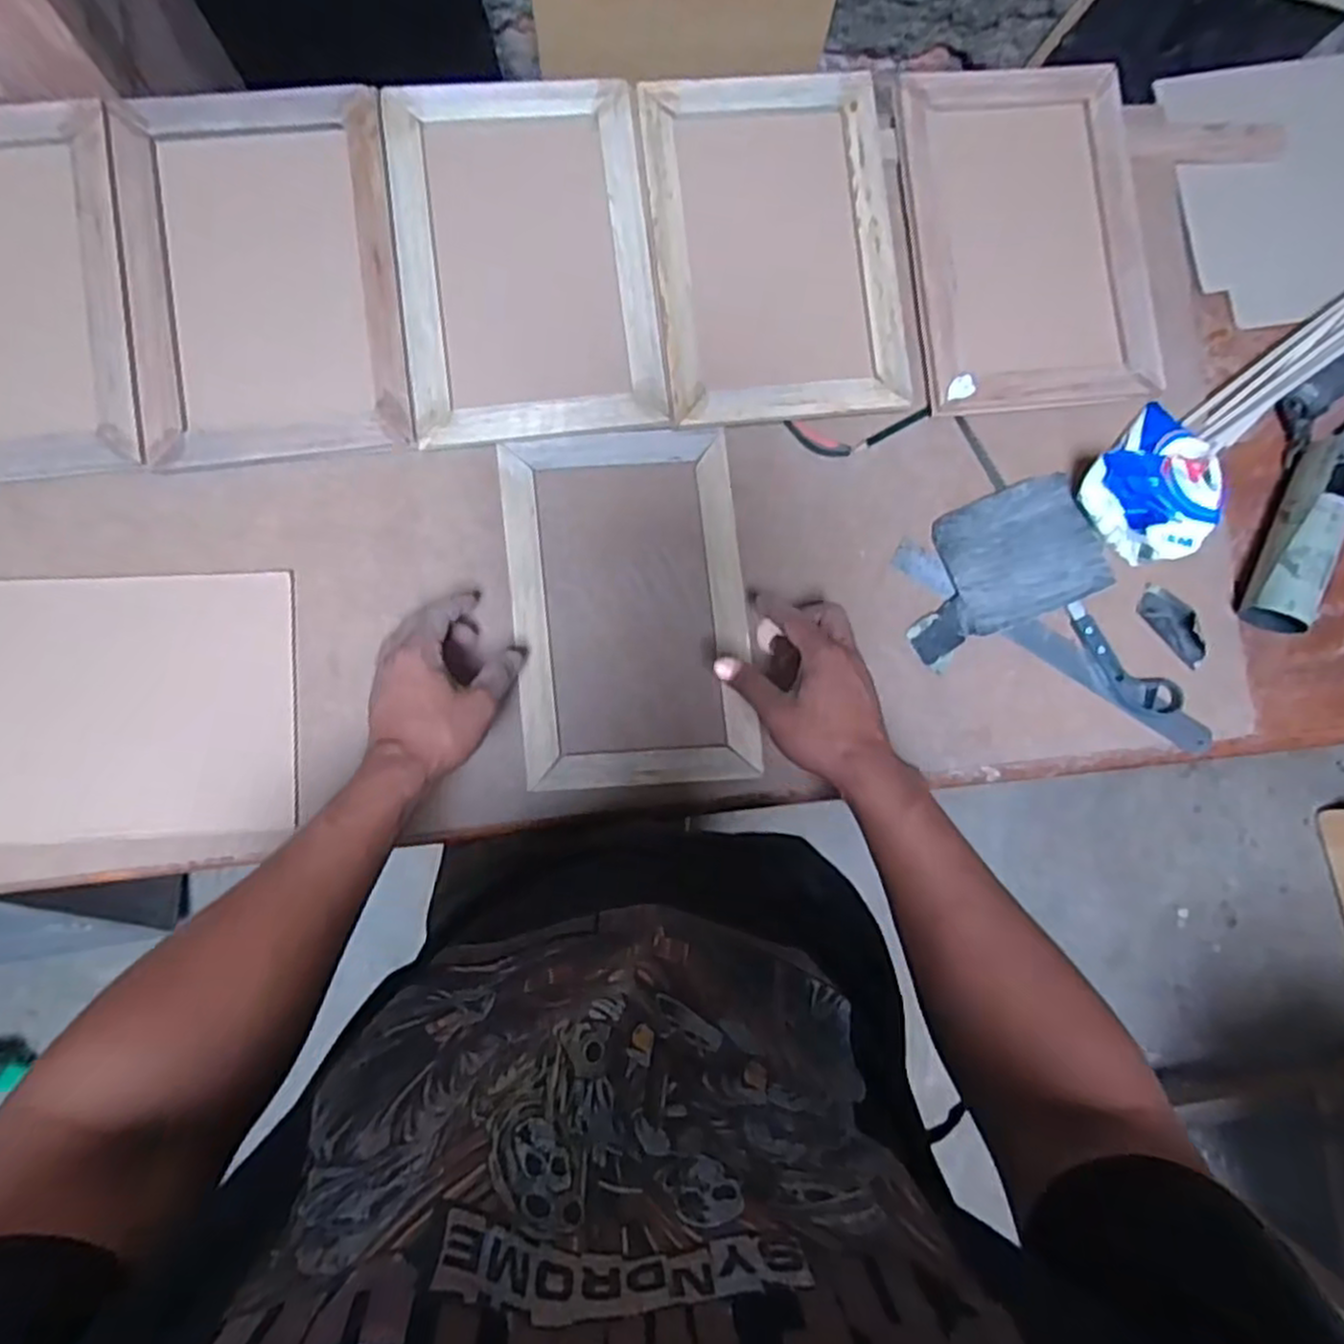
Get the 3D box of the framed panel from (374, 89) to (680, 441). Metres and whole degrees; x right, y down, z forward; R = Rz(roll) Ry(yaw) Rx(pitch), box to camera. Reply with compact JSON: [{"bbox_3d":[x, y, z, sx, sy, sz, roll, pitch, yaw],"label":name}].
[{"bbox_3d":[-0.121,-0.344,0.630,0.205,0.016,0.294,-7,89,-5],"label":"framed panel"}]

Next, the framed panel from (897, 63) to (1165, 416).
[{"bbox_3d":[0.316,-0.385,0.666,0.211,0.026,0.306,-5,89,-5],"label":"framed panel"}]

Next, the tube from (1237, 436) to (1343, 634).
[{"bbox_3d":[0.559,-0.123,0.664,0.054,0.046,0.178,23,87,-4],"label":"tube"}]

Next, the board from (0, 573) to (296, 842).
[{"bbox_3d":[-0.450,0.028,0.593,0.284,0.013,0.200,-2,89,-5],"label":"board"}]

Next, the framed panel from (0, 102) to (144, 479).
[{"bbox_3d":[-0.541,-0.299,0.596,0.203,0.011,0.292,-8,89,-5],"label":"framed panel"}]

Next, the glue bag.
[{"bbox_3d":[0.425,-0.161,0.653,0.120,0.051,0.113,-40,92,-5],"label":"glue bag"}]

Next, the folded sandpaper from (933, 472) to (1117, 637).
[{"bbox_3d":[0.307,-0.105,0.664,0.138,0.010,0.114,-21,91,-5],"label":"folded sandpaper"}]

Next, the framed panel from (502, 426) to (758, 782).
[{"bbox_3d":[-0.035,-0.053,0.636,0.192,0.016,0.286,-5,89,-5],"label":"framed panel"}]

